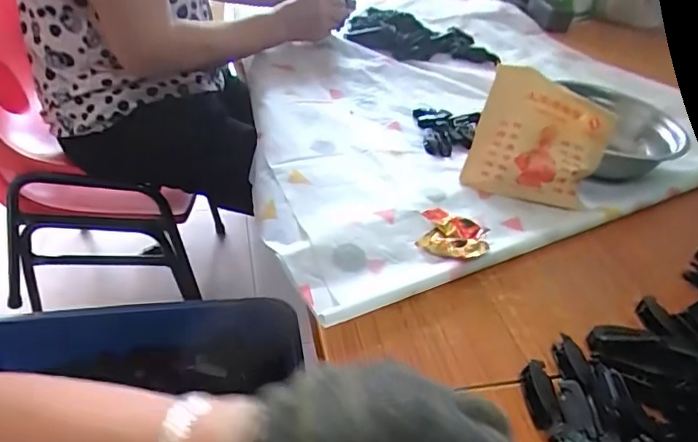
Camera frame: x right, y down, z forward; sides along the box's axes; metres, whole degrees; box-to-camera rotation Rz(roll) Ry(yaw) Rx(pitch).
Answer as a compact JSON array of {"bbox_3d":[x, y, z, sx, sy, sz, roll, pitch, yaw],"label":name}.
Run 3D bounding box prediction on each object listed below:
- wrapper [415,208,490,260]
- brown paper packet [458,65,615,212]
[{"bbox_3d":[0.103,0.013,0.524,0.072,0.021,0.065,25,41,21],"label":"wrapper"},{"bbox_3d":[0.212,-0.085,0.582,0.140,0.133,0.026,17,12,3],"label":"brown paper packet"}]

